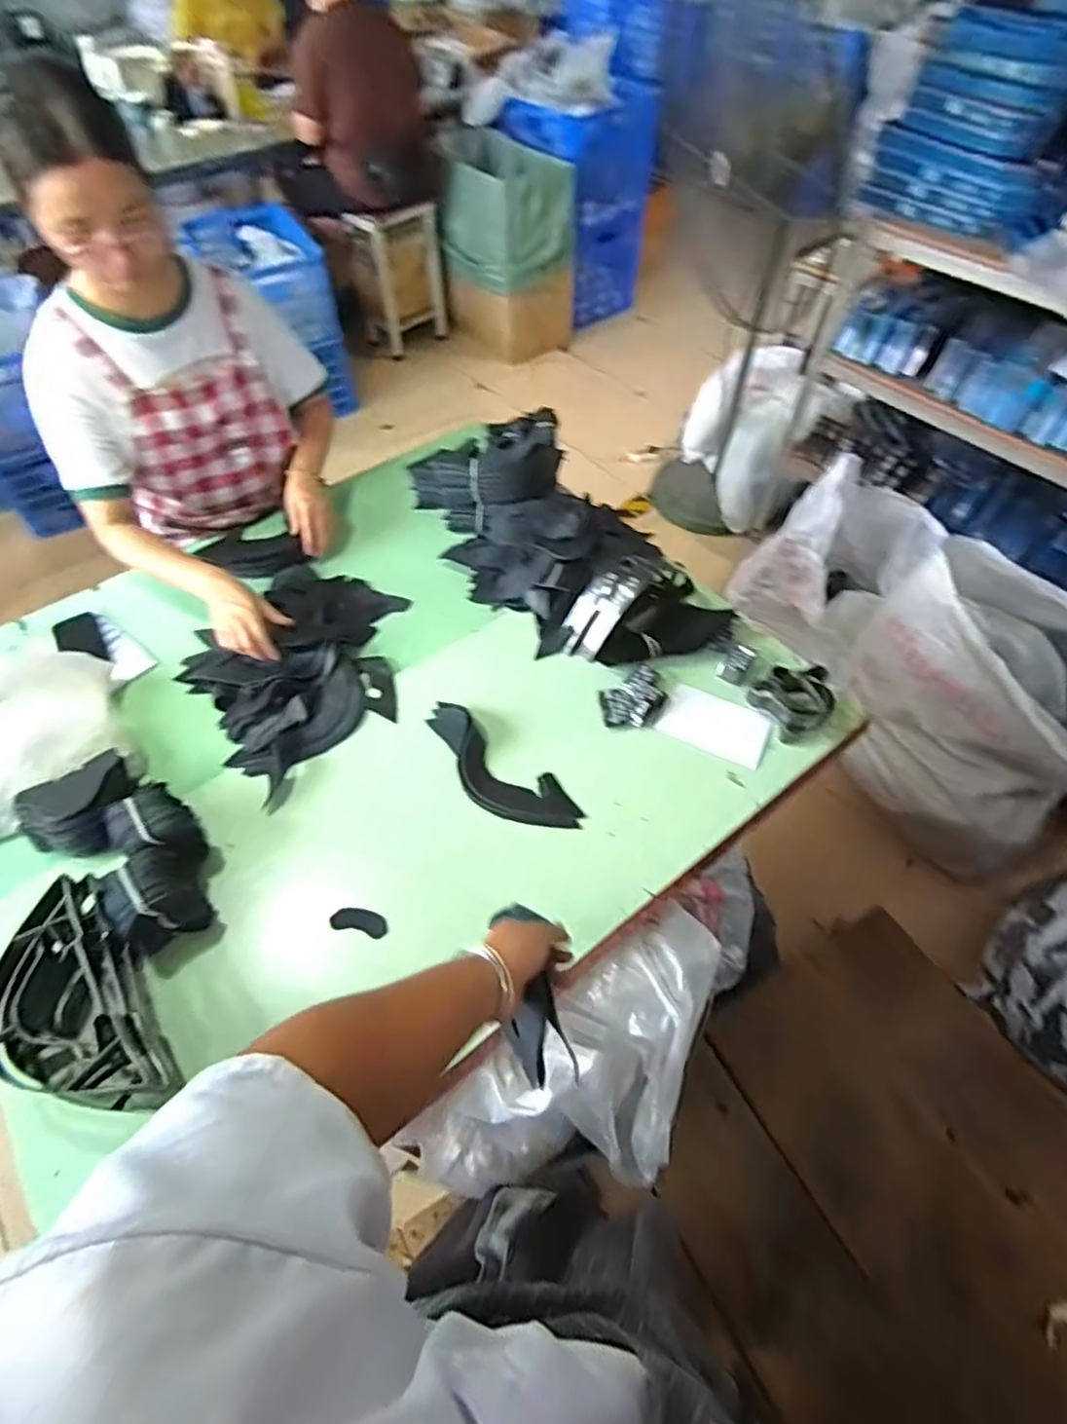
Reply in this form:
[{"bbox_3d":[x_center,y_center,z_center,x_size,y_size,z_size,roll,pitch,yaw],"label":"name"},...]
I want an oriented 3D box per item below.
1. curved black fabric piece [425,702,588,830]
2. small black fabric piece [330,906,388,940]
[{"bbox_3d":[-0.055,0.087,0.938,0.285,0.038,0.104,33,67,16],"label":"curved black fabric piece"},{"bbox_3d":[-0.221,0.269,0.826,0.075,0.010,0.032,12,63,6],"label":"small black fabric piece"}]

